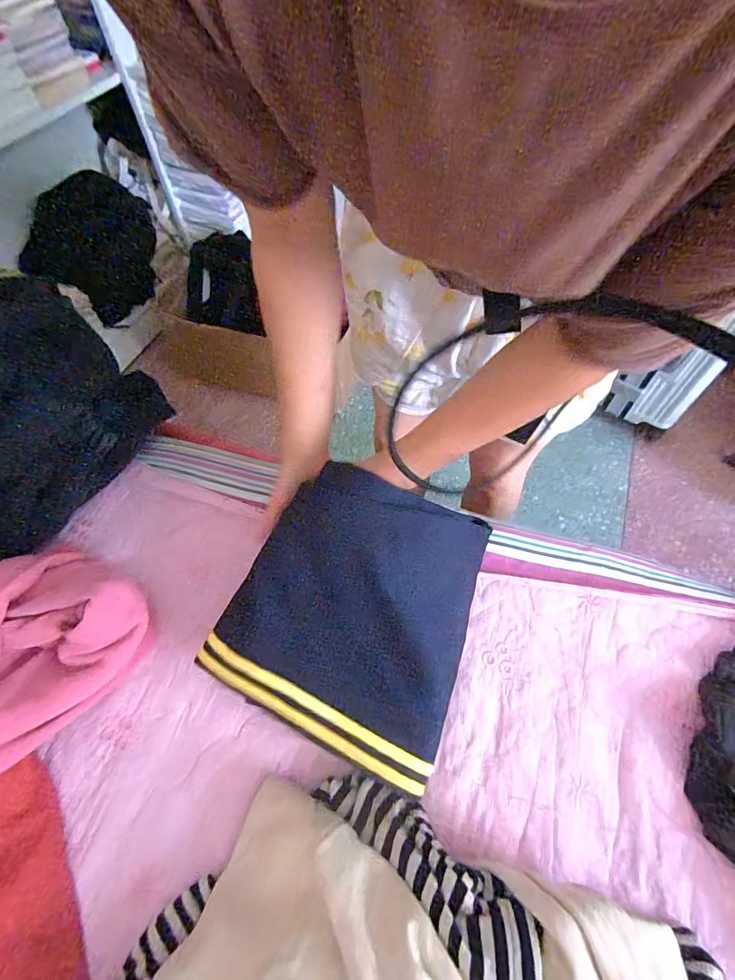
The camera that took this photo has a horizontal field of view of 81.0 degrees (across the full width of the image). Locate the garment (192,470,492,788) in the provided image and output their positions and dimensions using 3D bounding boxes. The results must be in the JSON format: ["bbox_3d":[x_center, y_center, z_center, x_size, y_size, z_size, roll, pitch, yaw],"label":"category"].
[{"bbox_3d":[0.001,0.126,0.460,0.261,0.048,0.276,27,78,6],"label":"garment"}]

